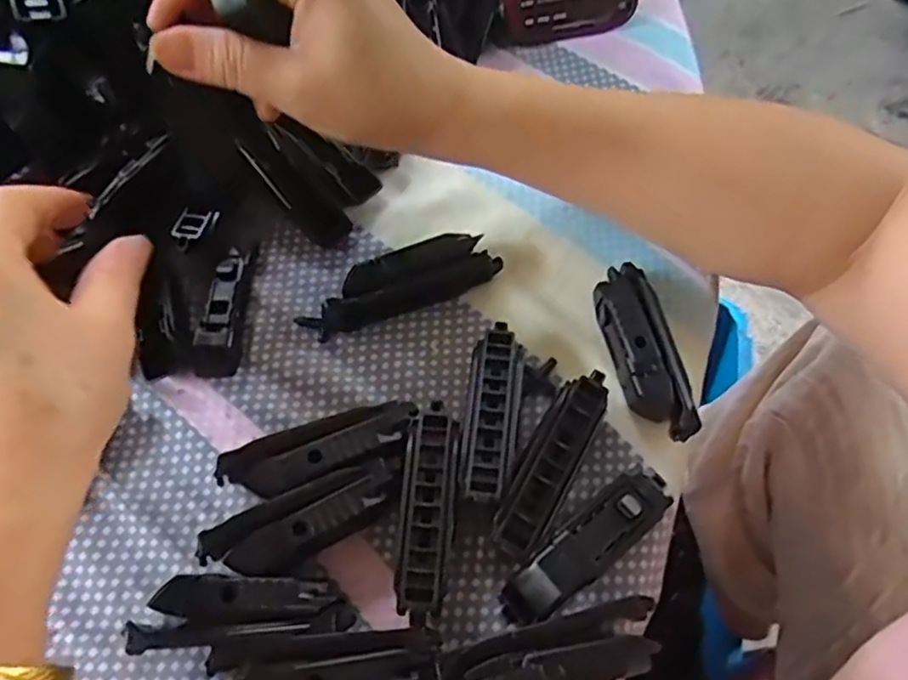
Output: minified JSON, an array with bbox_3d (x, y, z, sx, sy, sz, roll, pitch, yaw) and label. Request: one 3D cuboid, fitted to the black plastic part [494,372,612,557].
[{"bbox_3d":[0.038,0.049,0.267,0.019,0.024,0.076,27,68,14],"label":"black plastic part"}]

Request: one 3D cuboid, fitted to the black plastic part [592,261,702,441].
[{"bbox_3d":[0.080,0.005,0.289,0.023,0.021,0.077,-14,65,-5],"label":"black plastic part"}]

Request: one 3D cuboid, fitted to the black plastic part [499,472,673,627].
[{"bbox_3d":[0.049,0.077,0.252,0.073,0.025,0.020,-38,69,-15],"label":"black plastic part"}]

